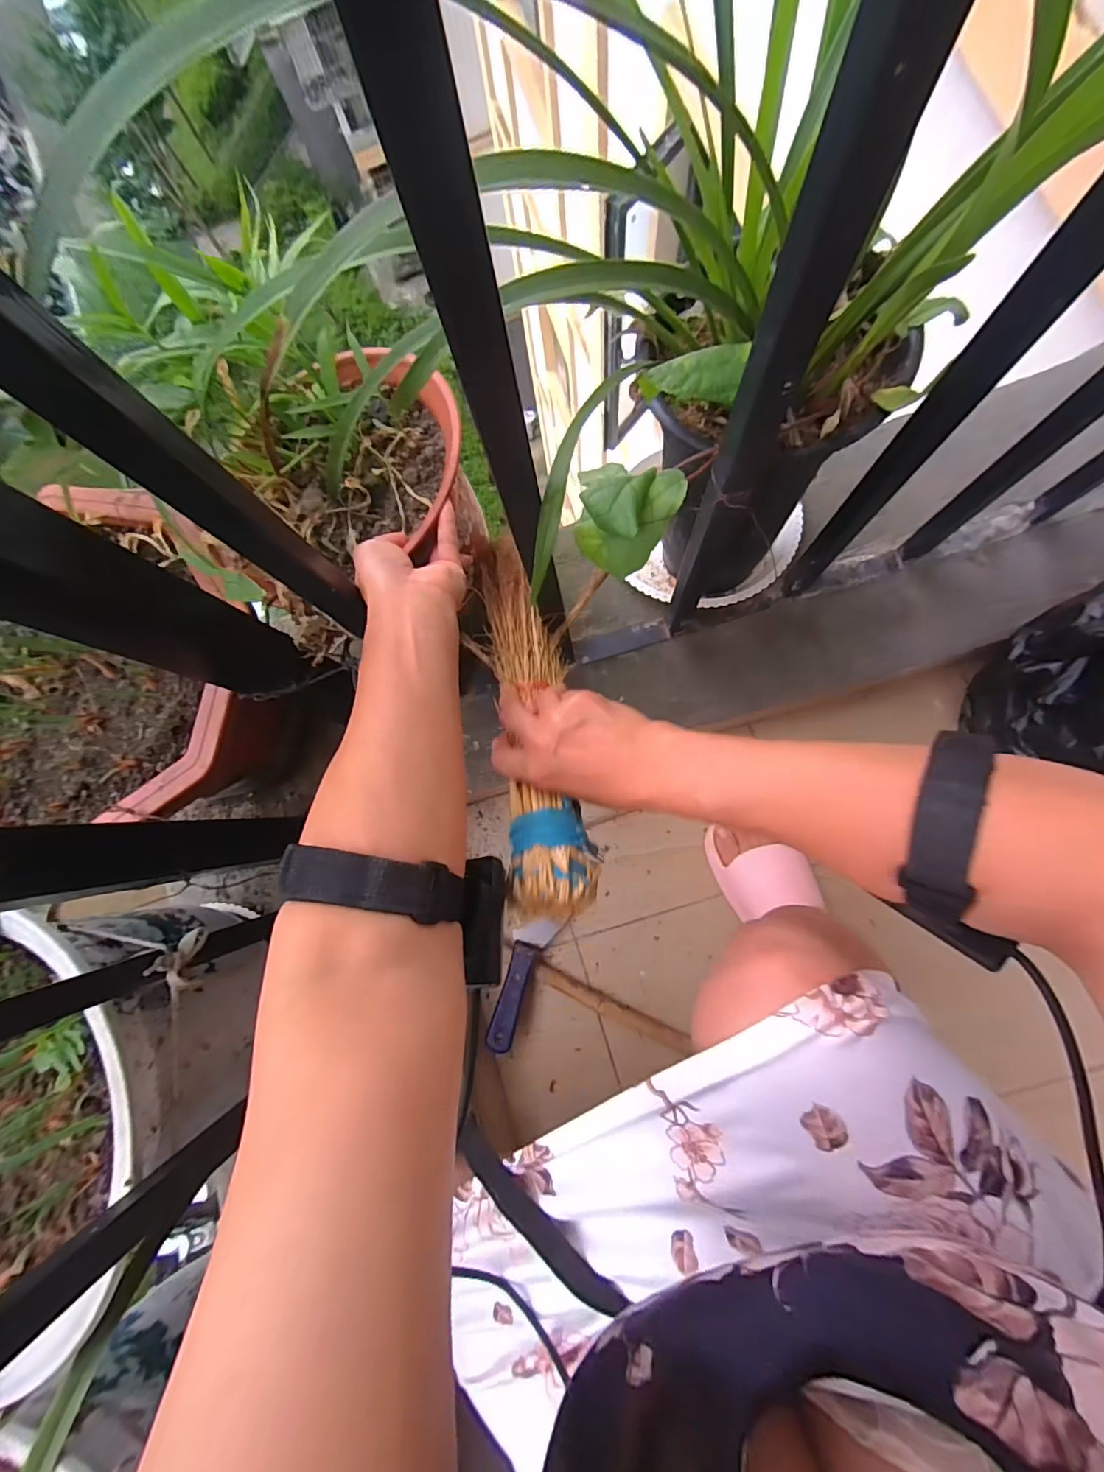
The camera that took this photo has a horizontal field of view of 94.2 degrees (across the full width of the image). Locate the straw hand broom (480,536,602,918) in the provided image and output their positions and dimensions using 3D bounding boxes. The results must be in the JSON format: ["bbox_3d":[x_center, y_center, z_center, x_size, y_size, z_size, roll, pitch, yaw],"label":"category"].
[{"bbox_3d":[-0.017,-0.027,0.389,0.060,0.047,0.317,-10,61,5],"label":"straw hand broom"}]

